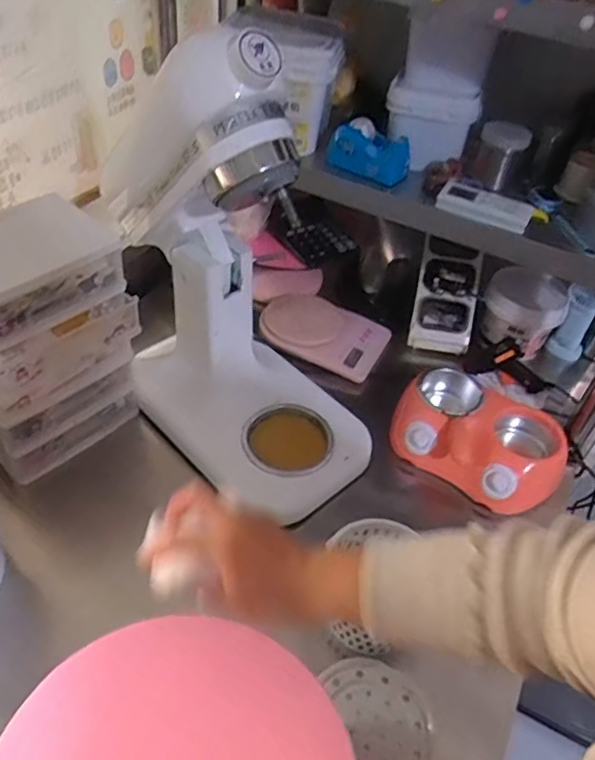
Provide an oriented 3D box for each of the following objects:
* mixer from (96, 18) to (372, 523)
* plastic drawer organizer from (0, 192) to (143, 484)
[{"bbox_3d":[-0.067,-0.130,0.746,0.412,0.487,0.224,37,51,27],"label":"mixer"},{"bbox_3d":[-0.321,-0.043,0.768,0.150,0.298,0.196,37,51,27],"label":"plastic drawer organizer"}]

